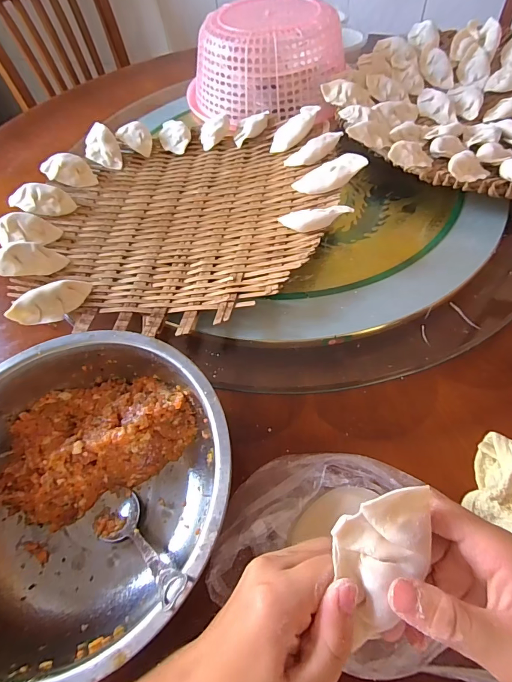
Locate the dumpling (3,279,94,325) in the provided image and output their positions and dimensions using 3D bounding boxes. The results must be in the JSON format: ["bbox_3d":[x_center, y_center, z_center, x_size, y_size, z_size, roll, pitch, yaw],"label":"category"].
[{"bbox_3d":[-0.198,-0.039,0.359,0.076,0.021,0.031,-33,59,-30],"label":"dumpling"}]

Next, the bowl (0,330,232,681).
[{"bbox_3d":[-0.131,0.113,0.290,0.222,0.085,0.227,-2,56,3],"label":"bowl"}]

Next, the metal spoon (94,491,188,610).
[{"bbox_3d":[-0.084,0.147,0.264,0.036,0.016,0.140,-49,26,-24],"label":"metal spoon"}]

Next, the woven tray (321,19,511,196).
[{"bbox_3d":[0.299,-0.314,0.500,0.381,0.059,0.378,24,61,19],"label":"woven tray"}]

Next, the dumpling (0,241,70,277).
[{"bbox_3d":[-0.243,-0.087,0.386,0.079,0.021,0.033,-6,53,-25],"label":"dumpling"}]

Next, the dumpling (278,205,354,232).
[{"bbox_3d":[0.057,-0.126,0.377,0.075,0.014,0.028,-1,55,24],"label":"dumpling"}]

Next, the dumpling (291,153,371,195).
[{"bbox_3d":[0.081,-0.185,0.412,0.082,0.017,0.032,-13,52,26],"label":"dumpling"}]

